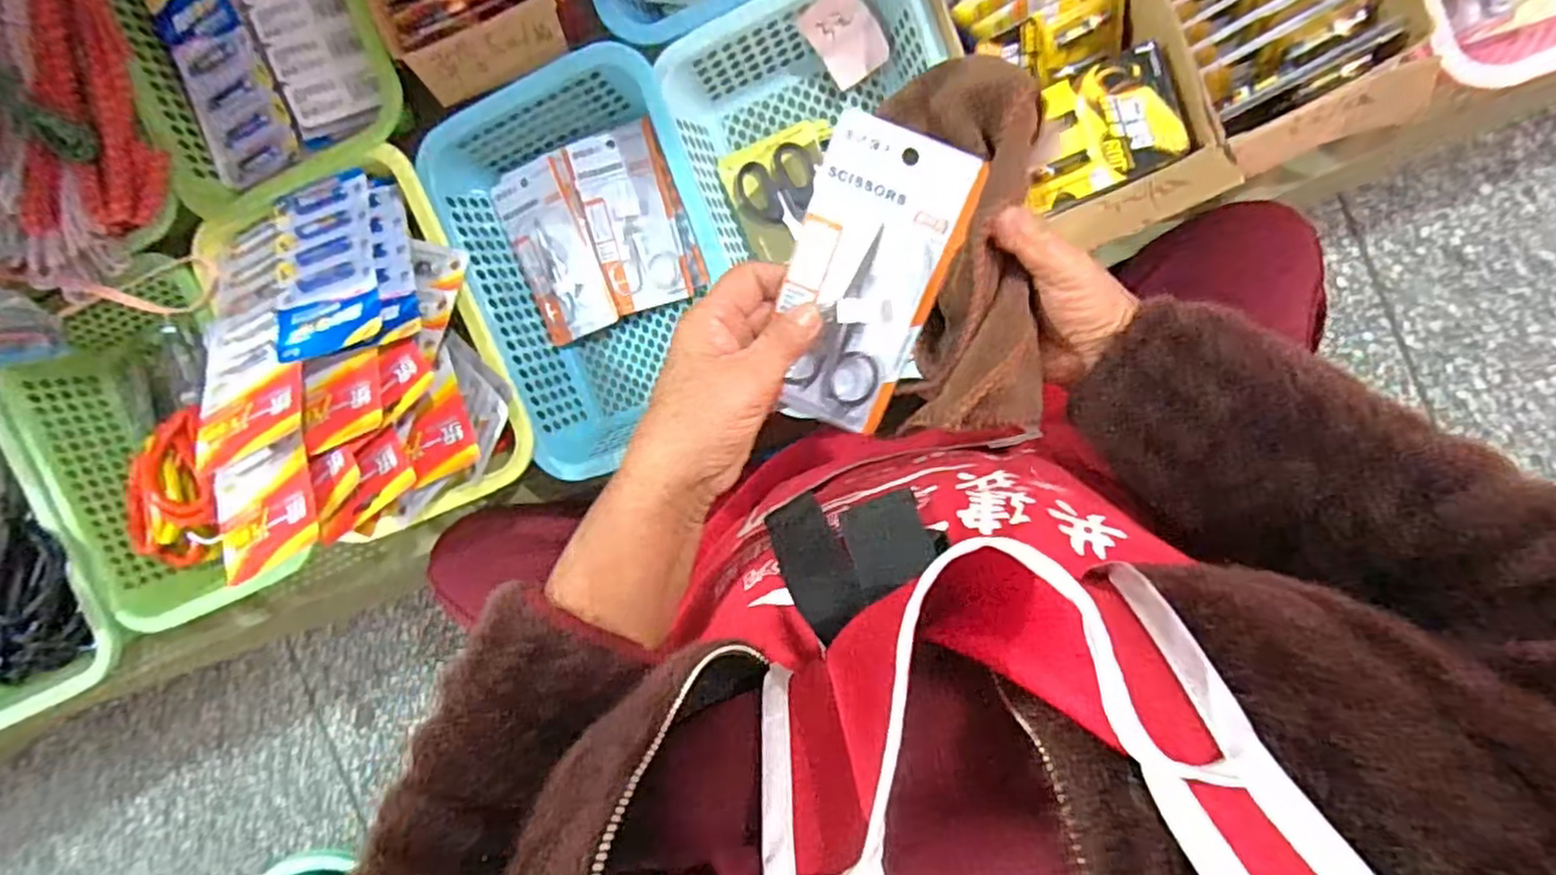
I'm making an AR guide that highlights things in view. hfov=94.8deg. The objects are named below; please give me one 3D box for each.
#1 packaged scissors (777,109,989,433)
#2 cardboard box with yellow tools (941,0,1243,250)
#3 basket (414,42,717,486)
[{"bbox_3d":[0.044,-0.076,0.362,0.075,0.006,0.150,16,116,6],"label":"packaged scissors"},{"bbox_3d":[0.207,-0.282,0.517,0.149,0.078,0.287,-26,90,8],"label":"cardboard box with yellow tools"},{"bbox_3d":[-0.151,-0.142,0.614,0.210,0.099,0.306,-20,91,8],"label":"basket"}]

